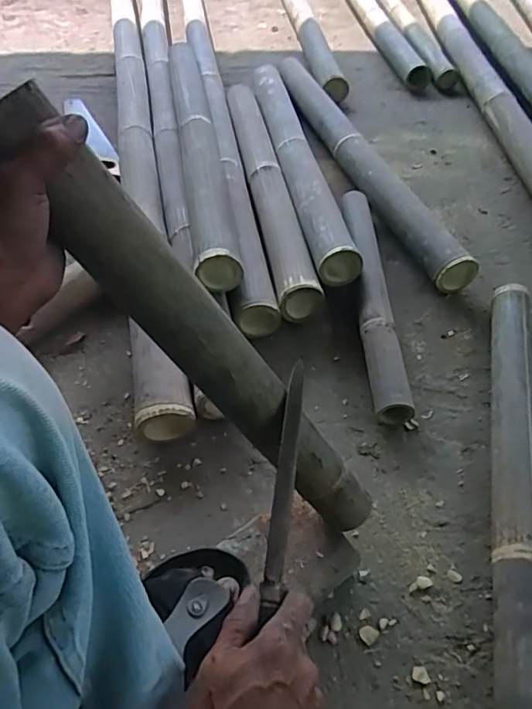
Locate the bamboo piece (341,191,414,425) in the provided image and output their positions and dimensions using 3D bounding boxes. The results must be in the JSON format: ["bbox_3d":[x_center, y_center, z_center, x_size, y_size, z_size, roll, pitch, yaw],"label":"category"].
[{"bbox_3d":[0.192,-0.122,0.974,0.070,0.062,0.558,-1,50,-1],"label":"bamboo piece"}]

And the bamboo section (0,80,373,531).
[{"bbox_3d":[-0.033,0.021,0.483,0.063,0.542,0.050,-13,42,31],"label":"bamboo section"}]

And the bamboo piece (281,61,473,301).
[{"bbox_3d":[0.199,-0.508,1.298,0.088,0.088,1.021,-14,51,-12],"label":"bamboo piece"}]

